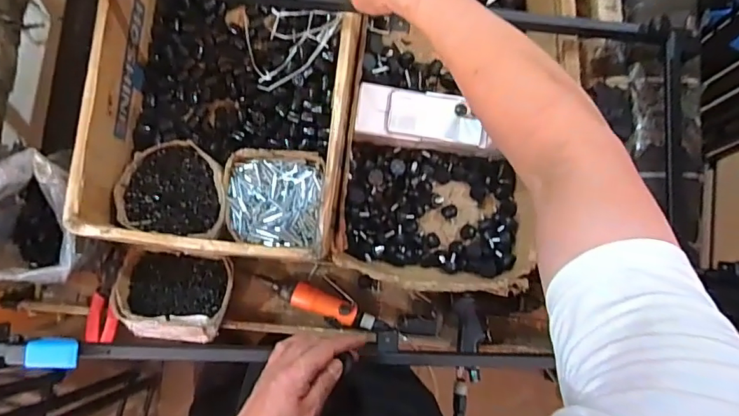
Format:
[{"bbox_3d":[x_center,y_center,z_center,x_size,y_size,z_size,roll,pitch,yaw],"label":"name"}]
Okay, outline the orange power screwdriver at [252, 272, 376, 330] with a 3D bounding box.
[{"bbox_3d":[-0.092,0.159,0.853,0.216,0.050,0.054,23,83,-4],"label":"orange power screwdriver"}]

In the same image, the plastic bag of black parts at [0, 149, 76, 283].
[{"bbox_3d":[-0.477,0.020,0.702,0.134,0.129,0.175,15,83,-5],"label":"plastic bag of black parts"}]

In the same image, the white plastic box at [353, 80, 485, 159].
[{"bbox_3d":[0.111,-0.147,0.802,0.158,0.016,0.072,11,84,-6],"label":"white plastic box"}]

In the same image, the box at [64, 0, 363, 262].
[{"bbox_3d":[-0.204,-0.194,0.747,0.346,0.159,0.511,8,84,-6],"label":"box"}]

